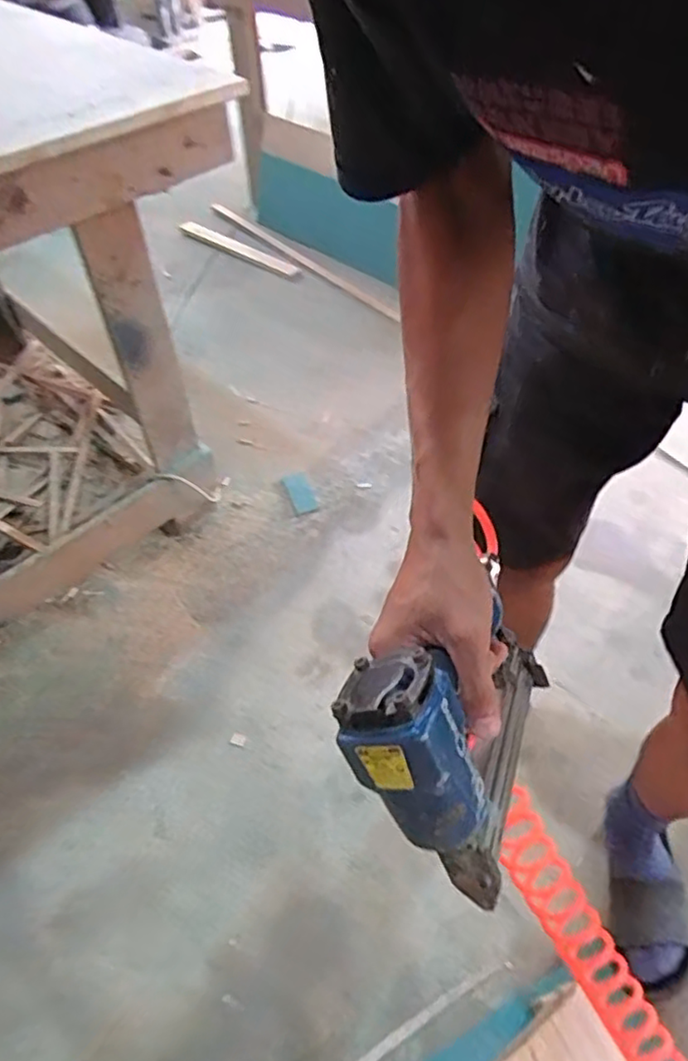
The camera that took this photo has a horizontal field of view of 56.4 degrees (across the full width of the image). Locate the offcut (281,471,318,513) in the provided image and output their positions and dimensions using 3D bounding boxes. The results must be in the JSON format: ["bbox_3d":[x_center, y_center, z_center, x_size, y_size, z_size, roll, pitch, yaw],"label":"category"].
[{"bbox_3d":[-0.101,-0.091,1.494,0.059,0.013,0.114,-21,52,-13],"label":"offcut"}]

